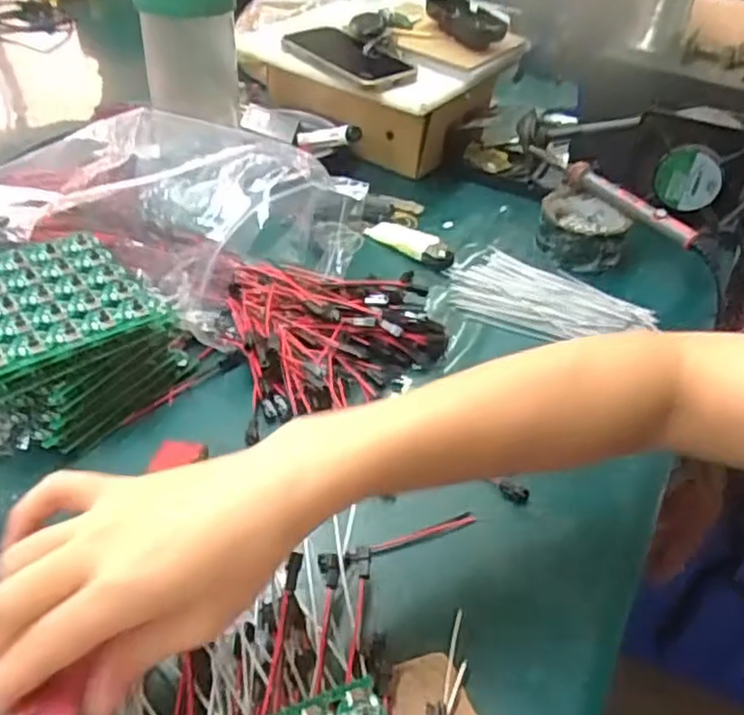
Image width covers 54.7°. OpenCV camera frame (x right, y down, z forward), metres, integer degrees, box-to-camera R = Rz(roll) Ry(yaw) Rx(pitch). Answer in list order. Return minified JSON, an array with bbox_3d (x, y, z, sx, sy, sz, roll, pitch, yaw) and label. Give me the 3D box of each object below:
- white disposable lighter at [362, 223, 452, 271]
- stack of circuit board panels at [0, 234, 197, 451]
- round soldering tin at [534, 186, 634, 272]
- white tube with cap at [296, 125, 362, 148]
[{"bbox_3d":[0.035,-0.109,0.667,0.096,0.016,0.027,31,45,26],"label":"white disposable lighter"},{"bbox_3d":[-0.202,-0.017,0.483,0.133,0.067,0.131,-29,52,-36],"label":"stack of circuit board panels"},{"bbox_3d":[0.200,-0.123,0.688,0.081,0.036,0.086,13,40,7],"label":"round soldering tin"},{"bbox_3d":[-0.044,-0.226,0.737,0.014,0.018,0.102,-25,25,-33],"label":"white tube with cap"}]

